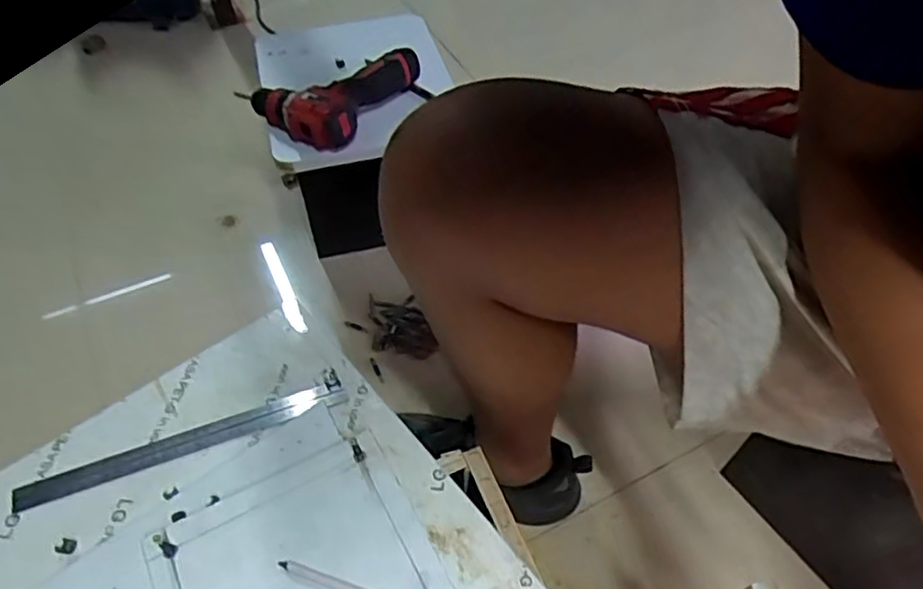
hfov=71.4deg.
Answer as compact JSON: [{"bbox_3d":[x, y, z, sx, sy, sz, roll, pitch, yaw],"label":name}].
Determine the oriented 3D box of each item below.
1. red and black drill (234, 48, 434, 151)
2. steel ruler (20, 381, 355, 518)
[{"bbox_3d":[-0.152,-0.254,0.855,0.247,0.068,0.128,-18,55,-14],"label":"red and black drill"},{"bbox_3d":[-0.259,0.139,0.608,0.300,0.006,0.027,-18,53,-14],"label":"steel ruler"}]

